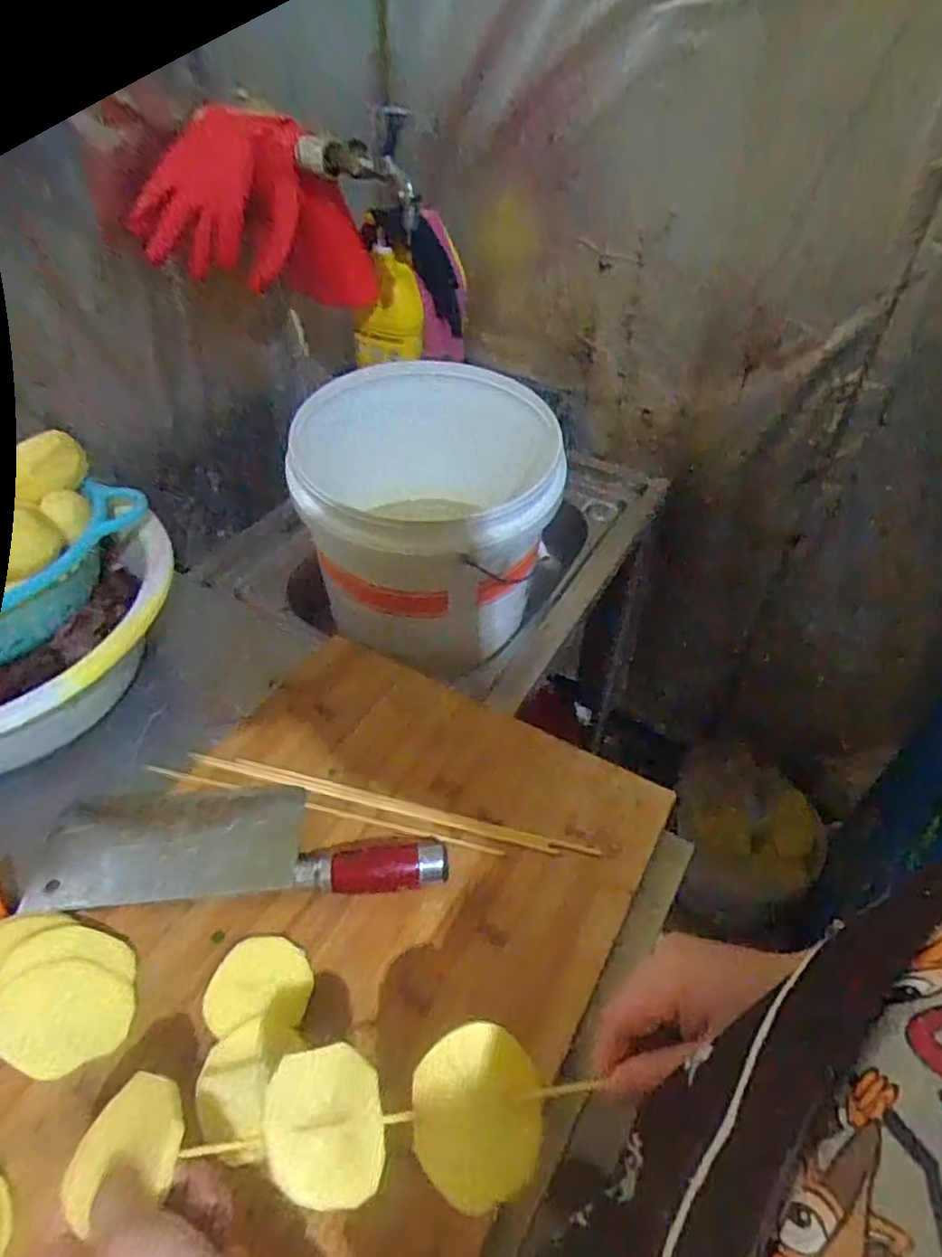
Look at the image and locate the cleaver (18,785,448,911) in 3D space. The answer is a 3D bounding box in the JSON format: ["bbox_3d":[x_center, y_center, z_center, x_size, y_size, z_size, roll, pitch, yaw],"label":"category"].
[{"bbox_3d":[-0.175,0.153,0.527,0.302,0.024,0.097,-1,44,-3],"label":"cleaver"}]

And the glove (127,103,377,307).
[{"bbox_3d":[-0.305,-0.542,0.939,0.284,0.228,0.092,7,44,5],"label":"glove"}]

